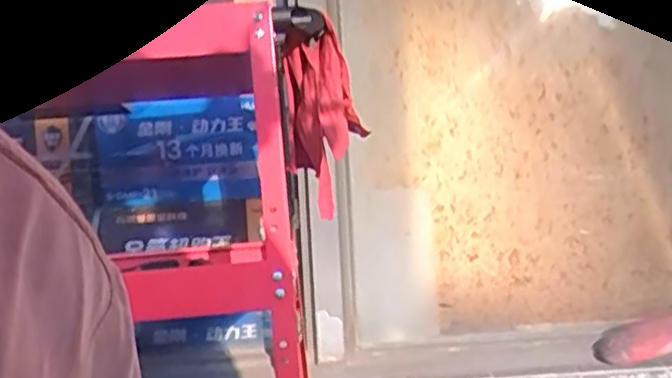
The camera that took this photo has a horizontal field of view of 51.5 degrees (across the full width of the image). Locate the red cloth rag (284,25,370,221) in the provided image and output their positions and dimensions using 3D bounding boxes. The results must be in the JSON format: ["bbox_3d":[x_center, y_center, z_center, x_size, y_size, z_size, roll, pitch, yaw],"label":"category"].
[{"bbox_3d":[-0.012,-0.080,0.866,0.090,0.206,0.089,-3,0,-5],"label":"red cloth rag"}]

